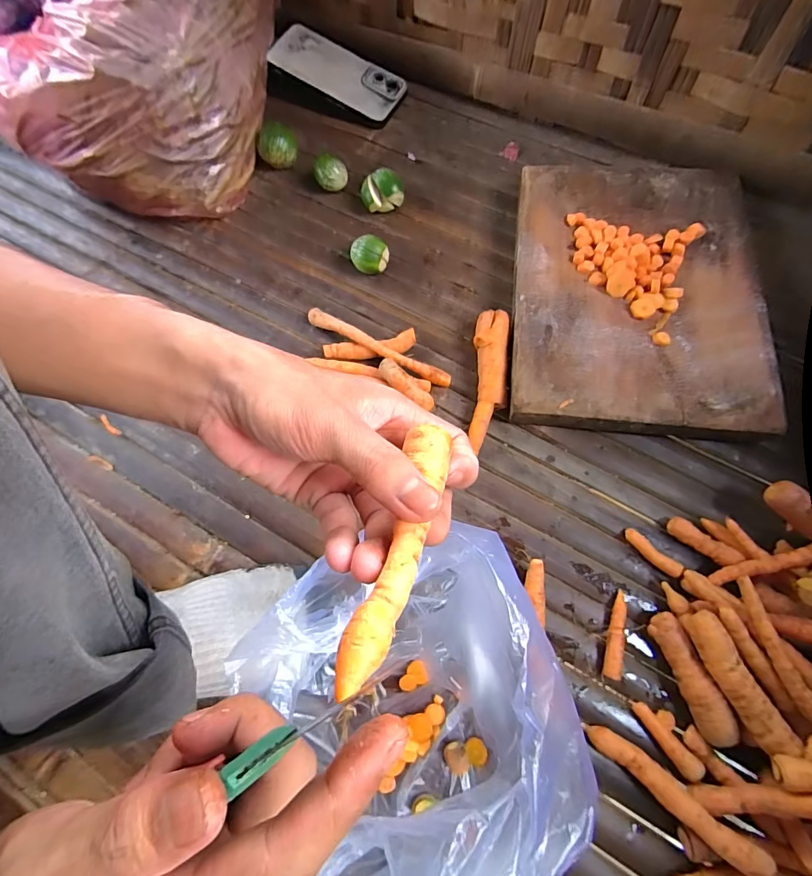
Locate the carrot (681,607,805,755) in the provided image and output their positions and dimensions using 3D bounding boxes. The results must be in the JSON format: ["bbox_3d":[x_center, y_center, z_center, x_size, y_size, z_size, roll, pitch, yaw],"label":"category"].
[{"bbox_3d":[0.235,0.172,0.313,0.023,0.024,0.090,-22,71,-5],"label":"carrot"}]

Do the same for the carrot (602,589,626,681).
[{"bbox_3d":[0.169,0.159,0.357,0.012,0.016,0.066,16,72,8],"label":"carrot"}]

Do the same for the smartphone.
[{"bbox_3d":[-0.086,-0.452,0.546,0.165,0.011,0.081,26,76,0],"label":"smartphone"}]

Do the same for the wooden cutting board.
[{"bbox_3d":[0.220,-0.141,0.438,0.223,0.043,0.283,6,71,5],"label":"wooden cutting board"}]

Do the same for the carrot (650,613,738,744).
[{"bbox_3d":[0.214,0.181,0.336,0.022,0.029,0.089,-18,70,-4],"label":"carrot"}]

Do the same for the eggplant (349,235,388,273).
[{"bbox_3d":[-0.038,-0.190,0.466,0.031,0.038,0.031,35,75,14],"label":"eggplant"}]

